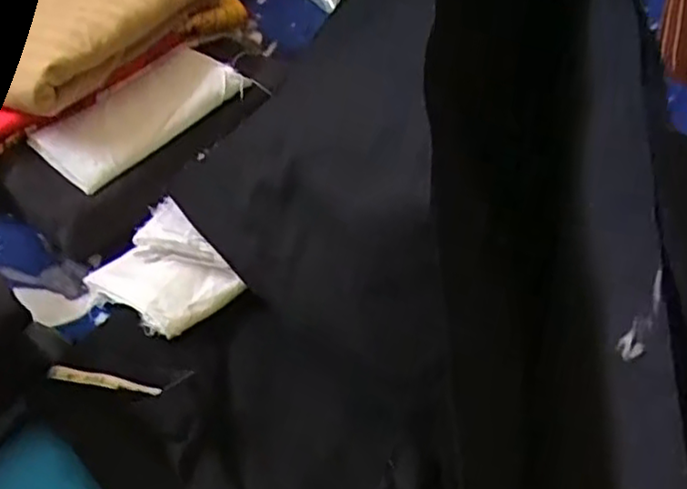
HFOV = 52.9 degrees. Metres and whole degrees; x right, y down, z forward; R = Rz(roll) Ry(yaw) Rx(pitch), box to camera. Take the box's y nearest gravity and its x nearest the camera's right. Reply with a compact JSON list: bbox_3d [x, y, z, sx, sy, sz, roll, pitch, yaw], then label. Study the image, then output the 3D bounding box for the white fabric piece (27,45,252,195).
[{"bbox_3d":[-0.187,-0.124,0.644,0.087,0.034,0.184,36,55,29],"label":"white fabric piece"}]

